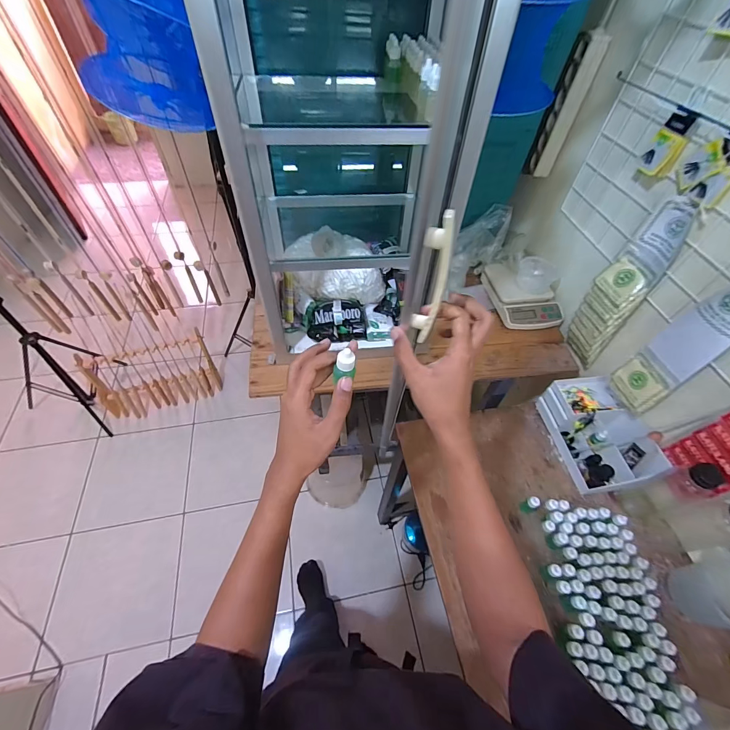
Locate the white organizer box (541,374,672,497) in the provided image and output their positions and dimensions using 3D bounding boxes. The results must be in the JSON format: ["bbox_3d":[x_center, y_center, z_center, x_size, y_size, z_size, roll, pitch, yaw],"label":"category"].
[{"bbox_3d":[0.511,0.149,0.769,0.144,0.105,0.241,-9,54,-10],"label":"white organizer box"}]

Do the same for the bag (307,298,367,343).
[{"bbox_3d":[-0.062,-0.109,0.791,0.130,0.064,0.096,1,53,-3],"label":"bag"}]

